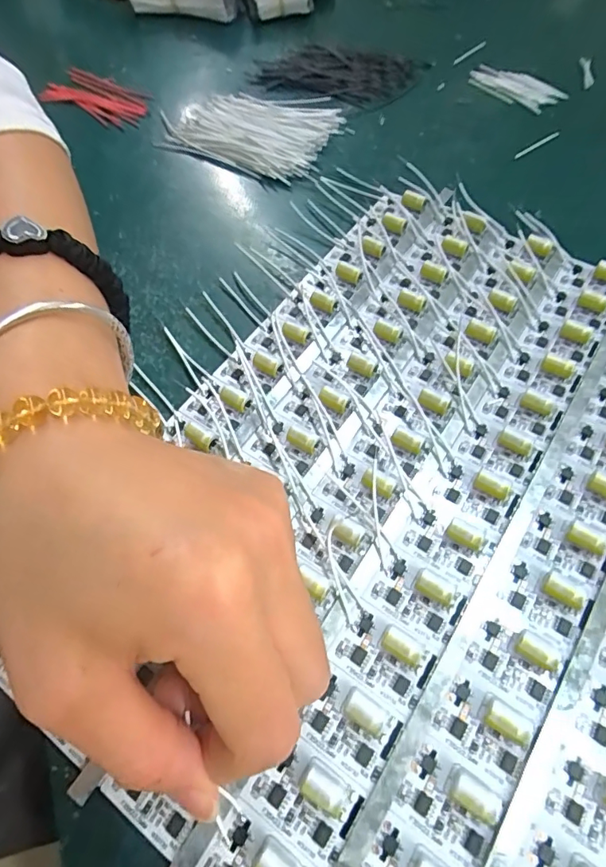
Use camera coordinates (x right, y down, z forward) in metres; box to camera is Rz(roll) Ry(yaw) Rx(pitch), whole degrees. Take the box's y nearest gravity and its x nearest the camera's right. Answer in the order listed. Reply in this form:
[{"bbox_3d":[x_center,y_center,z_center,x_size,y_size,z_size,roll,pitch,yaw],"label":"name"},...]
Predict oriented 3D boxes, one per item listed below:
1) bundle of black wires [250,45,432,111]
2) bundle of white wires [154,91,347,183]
[{"bbox_3d":[0.024,-0.265,0.357,0.109,0.010,0.066,29,66,19],"label":"bundle of black wires"},{"bbox_3d":[-0.034,-0.207,0.325,0.109,0.006,0.093,19,63,14],"label":"bundle of white wires"}]

